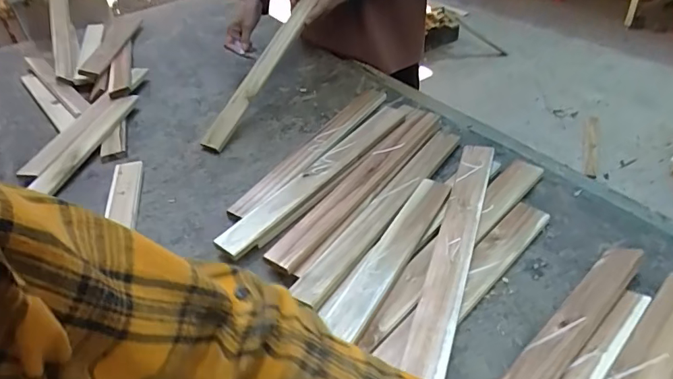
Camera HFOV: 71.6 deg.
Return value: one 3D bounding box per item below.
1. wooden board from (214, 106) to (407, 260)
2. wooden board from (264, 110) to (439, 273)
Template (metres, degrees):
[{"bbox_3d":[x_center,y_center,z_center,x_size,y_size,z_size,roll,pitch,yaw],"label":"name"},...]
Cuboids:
[{"bbox_3d":[-0.017,-0.044,0.836,0.066,0.015,0.492,23,46,30],"label":"wooden board"},{"bbox_3d":[0.044,-0.024,0.801,0.057,0.012,0.459,31,52,21],"label":"wooden board"}]

